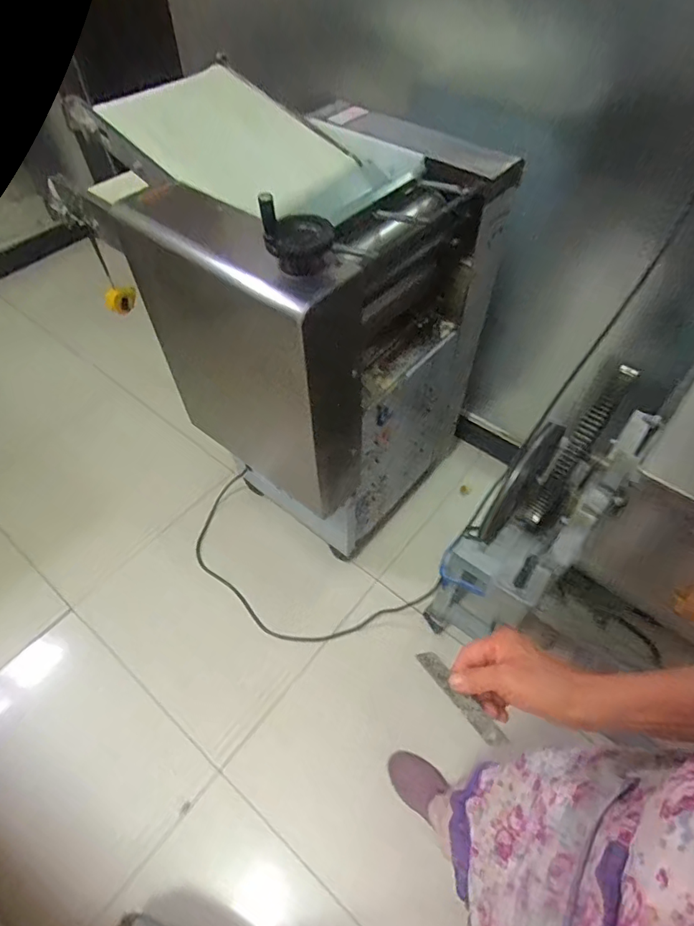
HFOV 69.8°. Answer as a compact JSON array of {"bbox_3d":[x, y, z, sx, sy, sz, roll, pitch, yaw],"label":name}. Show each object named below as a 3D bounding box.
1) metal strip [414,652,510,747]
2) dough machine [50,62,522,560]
[{"bbox_3d":[0.102,0.209,0.447,0.016,0.005,0.097,-33,58,-18],"label":"metal strip"},{"bbox_3d":[-0.102,-0.298,1.178,0.629,0.849,0.565,34,59,22],"label":"dough machine"}]

